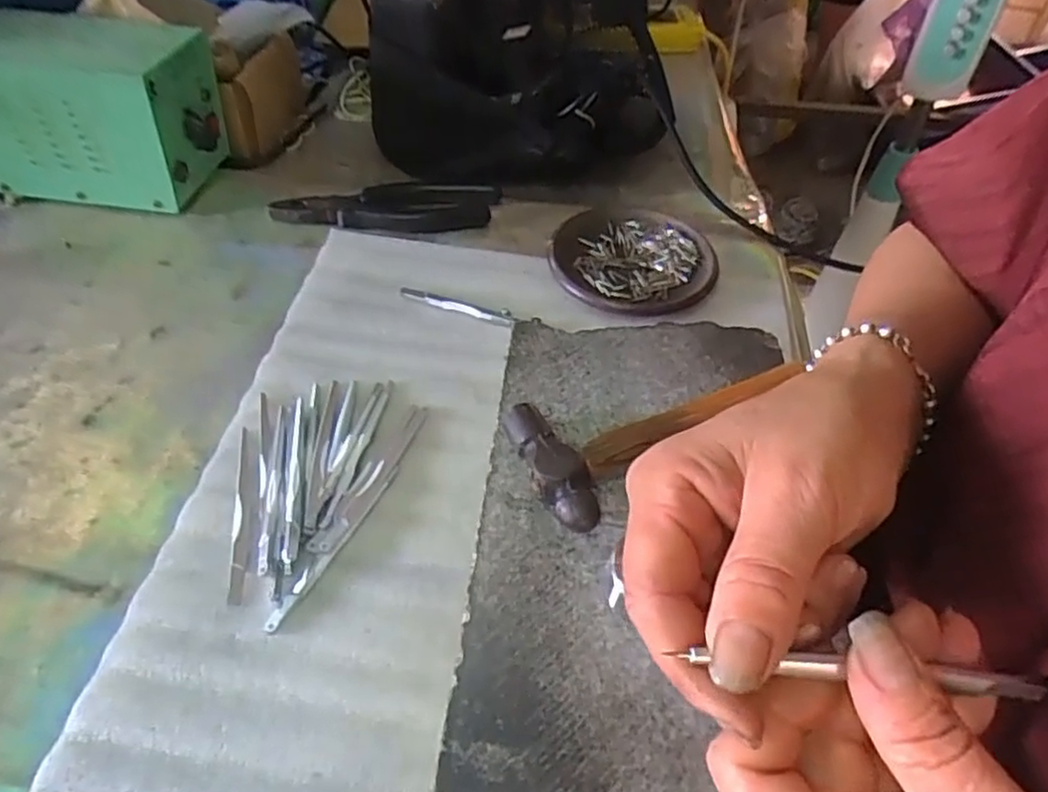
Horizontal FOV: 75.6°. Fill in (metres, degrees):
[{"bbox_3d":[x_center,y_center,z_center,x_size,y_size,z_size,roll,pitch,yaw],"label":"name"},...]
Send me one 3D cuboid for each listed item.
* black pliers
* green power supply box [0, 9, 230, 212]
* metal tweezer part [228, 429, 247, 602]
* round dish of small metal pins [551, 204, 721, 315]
[{"bbox_3d":[-0.101,-0.143,0.501,0.160,0.012,0.054,0,50,-1],"label":"black pliers"},{"bbox_3d":[-0.317,-0.210,0.499,0.160,0.106,0.090,8,50,6],"label":"green power supply box"},{"bbox_3d":[-0.146,0.059,0.348,0.007,0.004,0.102,-10,51,-9],"label":"metal tweezer part"},{"bbox_3d":[0.073,-0.097,0.472,0.108,0.013,0.118,0,50,0],"label":"round dish of small metal pins"}]

